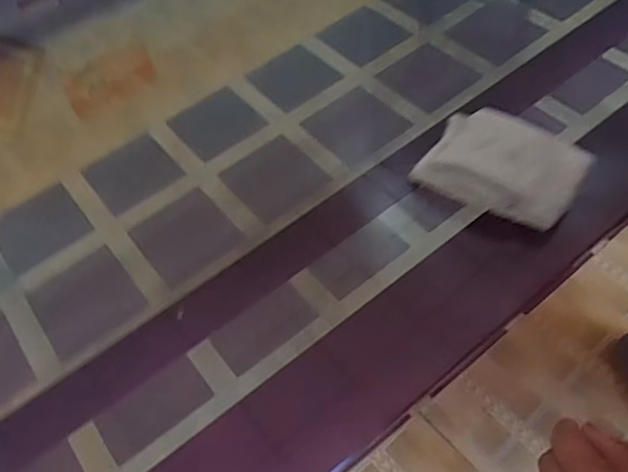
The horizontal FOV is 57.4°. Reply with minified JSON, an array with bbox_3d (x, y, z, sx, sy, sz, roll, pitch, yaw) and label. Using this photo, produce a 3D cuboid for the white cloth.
[{"bbox_3d":[0.140,-0.056,0.420,0.106,0.023,0.081,28,62,22],"label":"white cloth"}]

